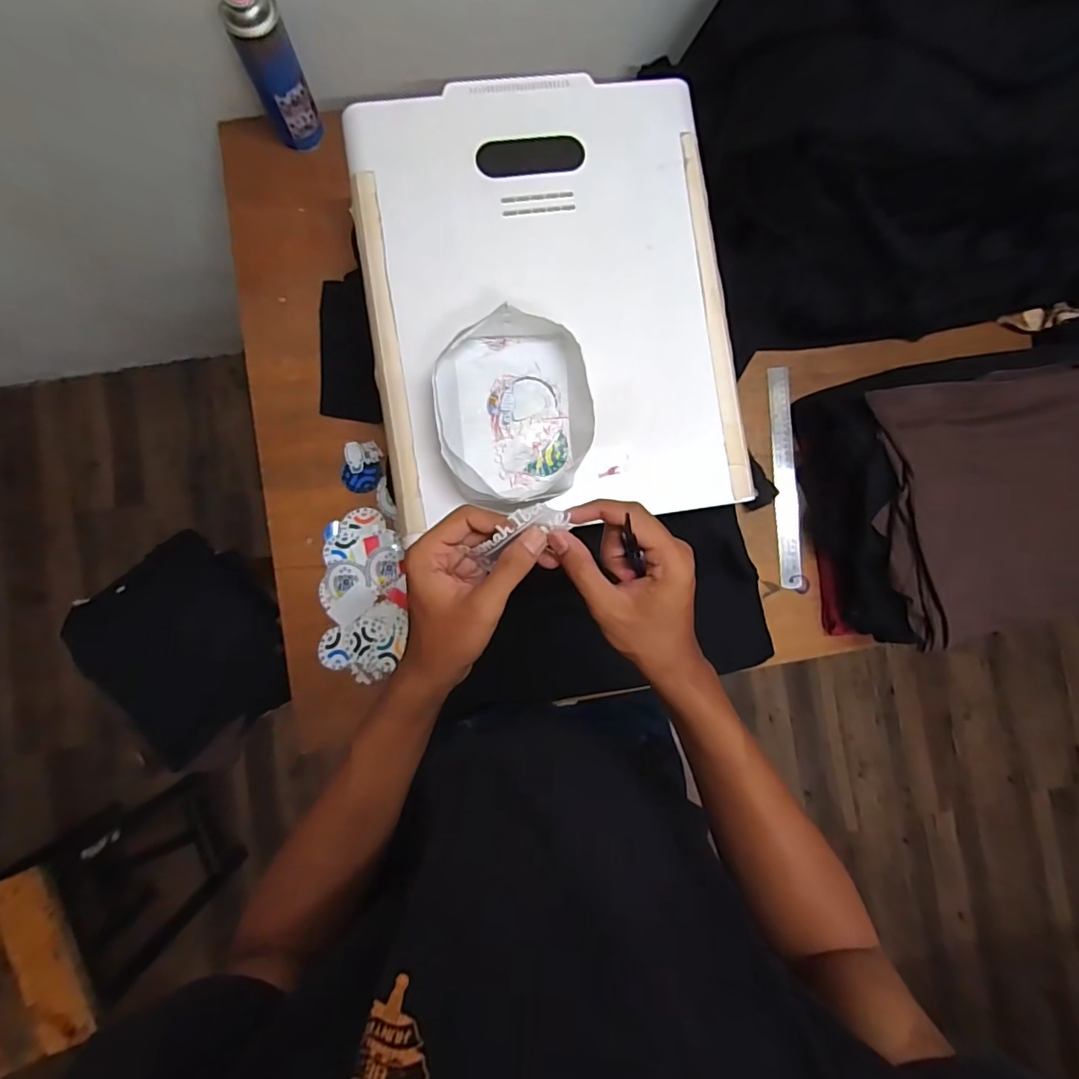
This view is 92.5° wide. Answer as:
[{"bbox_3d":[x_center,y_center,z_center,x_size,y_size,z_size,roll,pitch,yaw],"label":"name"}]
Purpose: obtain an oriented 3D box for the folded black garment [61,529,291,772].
[{"bbox_3d":[-0.615,0.187,0.909,0.301,0.058,0.340,-39,91,-6],"label":"folded black garment"}]

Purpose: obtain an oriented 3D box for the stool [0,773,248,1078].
[{"bbox_3d":[-0.917,0.734,1.047,0.268,0.460,0.285,-20,89,-6],"label":"stool"}]

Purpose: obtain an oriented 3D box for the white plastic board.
[{"bbox_3d":[0.013,-0.269,0.583,0.399,0.022,0.494,-8,87,-6],"label":"white plastic board"}]

